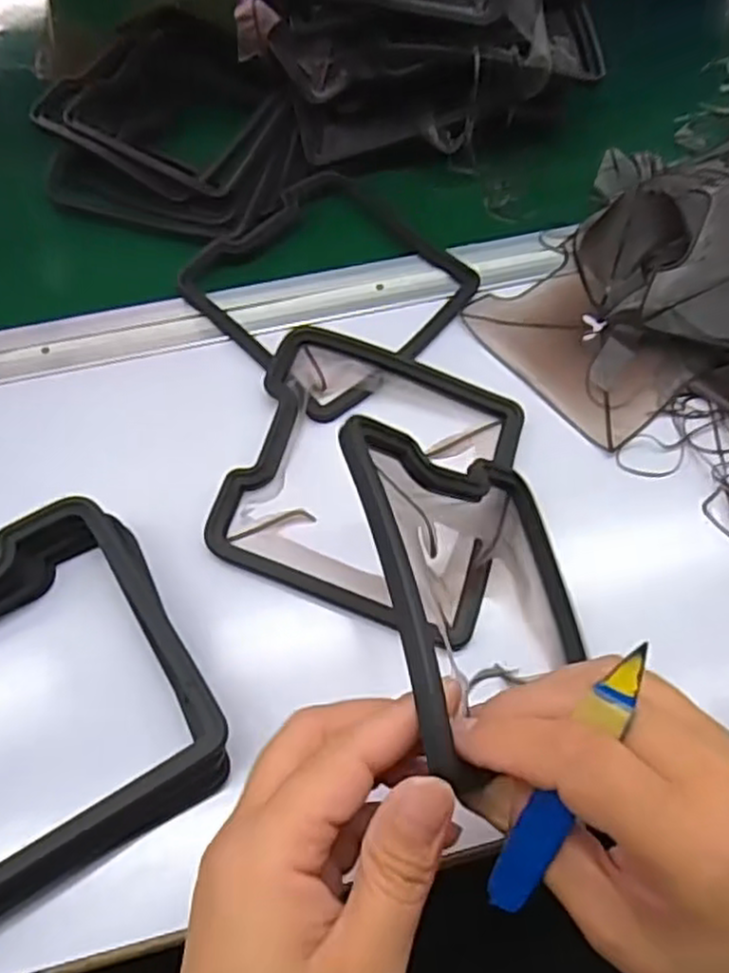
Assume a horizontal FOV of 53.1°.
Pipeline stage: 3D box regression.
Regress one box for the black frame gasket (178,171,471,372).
[{"bbox_3d":[-0.022,-0.128,0.460,0.143,0.010,0.153,-39,69,-18],"label":"black frame gasket"}]

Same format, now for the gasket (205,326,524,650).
[{"bbox_3d":[0.004,-0.007,0.391,0.145,0.013,0.153,16,63,8],"label":"gasket"}]

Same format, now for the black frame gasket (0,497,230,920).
[{"bbox_3d":[-0.153,0.098,0.324,0.149,0.035,0.151,-29,66,-14],"label":"black frame gasket"}]

